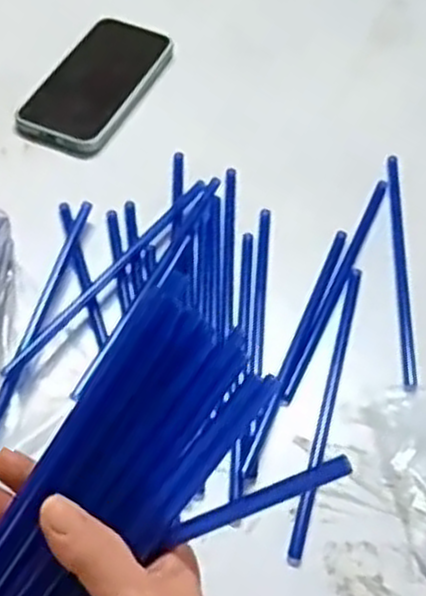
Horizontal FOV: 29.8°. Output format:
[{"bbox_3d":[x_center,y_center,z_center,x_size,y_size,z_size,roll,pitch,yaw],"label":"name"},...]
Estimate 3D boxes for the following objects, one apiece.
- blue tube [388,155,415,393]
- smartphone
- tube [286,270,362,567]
[{"bbox_3d":[0.138,-0.028,0.594,0.009,0.004,0.221,6,54,0],"label":"blue tube"},{"bbox_3d":[-0.098,-0.186,0.690,0.083,0.007,0.162,21,55,11],"label":"smartphone"},{"bbox_3d":[0.076,0.068,0.524,0.009,0.007,0.218,15,54,7],"label":"tube"}]

